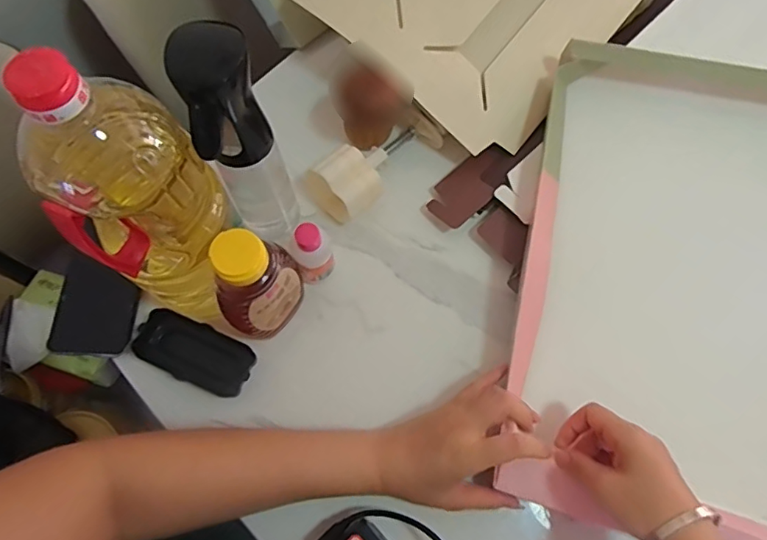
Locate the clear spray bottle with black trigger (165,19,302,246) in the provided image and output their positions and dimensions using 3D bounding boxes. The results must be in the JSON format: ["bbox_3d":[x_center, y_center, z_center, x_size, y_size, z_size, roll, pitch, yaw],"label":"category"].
[{"bbox_3d":[-0.115,-0.094,0.452,0.058,0.255,0.059,0,72,-1],"label":"clear spray bottle with black trigger"}]

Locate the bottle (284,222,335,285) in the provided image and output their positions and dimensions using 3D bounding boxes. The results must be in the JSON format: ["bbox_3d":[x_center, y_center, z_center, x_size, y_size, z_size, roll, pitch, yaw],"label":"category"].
[{"bbox_3d":[-0.069,-0.012,0.505,0.032,0.089,0.033,0,72,-1],"label":"bottle"}]

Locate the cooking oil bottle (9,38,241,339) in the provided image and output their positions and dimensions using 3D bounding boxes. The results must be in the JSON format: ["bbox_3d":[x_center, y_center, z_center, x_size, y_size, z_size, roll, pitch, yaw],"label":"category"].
[{"bbox_3d":[-0.177,-0.051,0.391,0.100,0.251,0.102,0,72,-1],"label":"cooking oil bottle"}]

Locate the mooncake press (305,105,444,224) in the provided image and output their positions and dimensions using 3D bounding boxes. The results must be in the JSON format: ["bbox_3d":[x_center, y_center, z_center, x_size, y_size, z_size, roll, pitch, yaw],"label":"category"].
[{"bbox_3d":[-0.003,-0.116,0.555,0.157,0.058,0.065,-39,76,-13],"label":"mooncake press"}]

